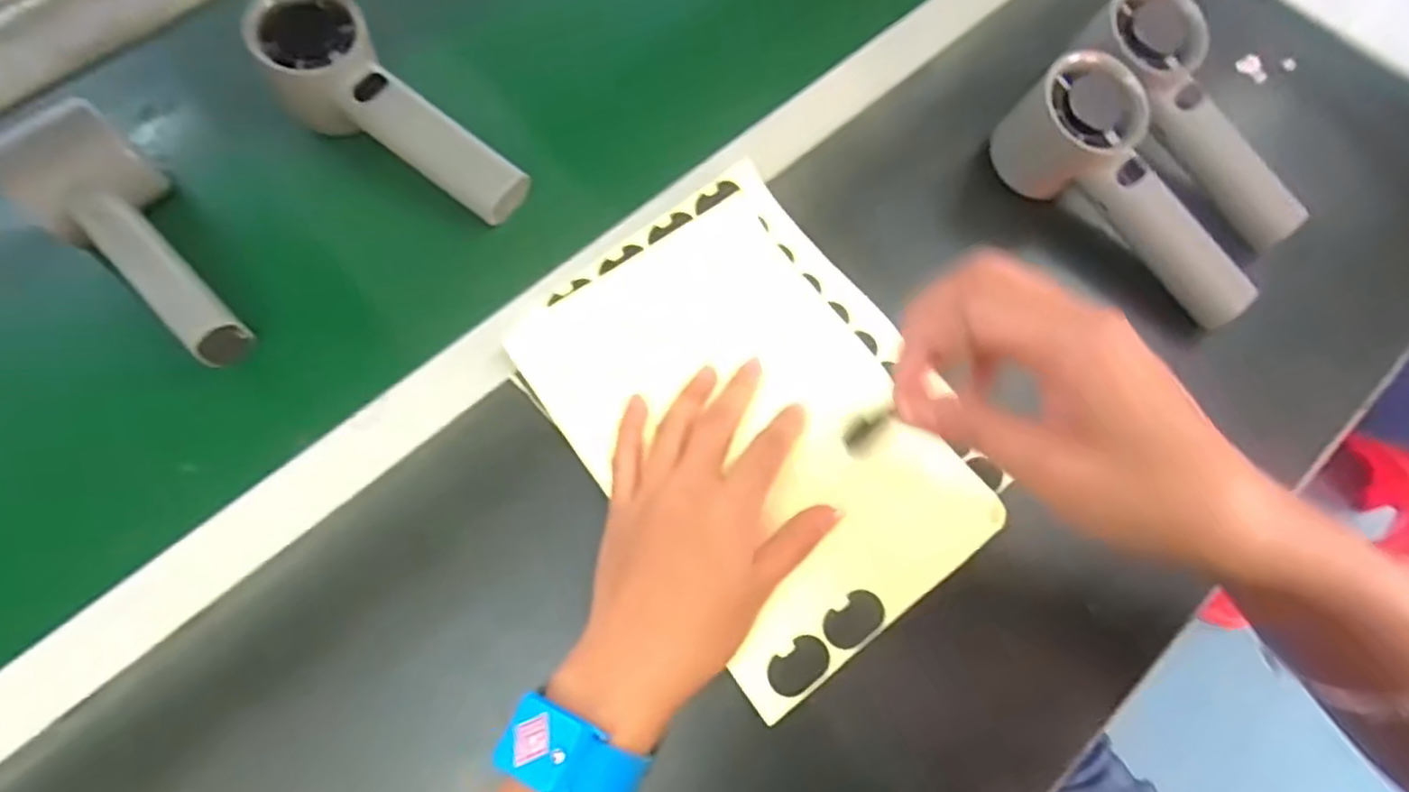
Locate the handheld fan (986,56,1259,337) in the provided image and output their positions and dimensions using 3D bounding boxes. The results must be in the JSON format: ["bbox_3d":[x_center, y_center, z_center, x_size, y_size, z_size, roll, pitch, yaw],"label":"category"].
[{"bbox_3d":[0.226,-0.106,0.373,0.046,0.058,0.156,-39,76,-14],"label":"handheld fan"}]

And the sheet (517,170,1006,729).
[{"bbox_3d":[0.028,0.007,0.354,0.169,0.011,0.226,-36,76,-14],"label":"sheet"}]

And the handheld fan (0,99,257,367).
[{"bbox_3d":[-0.274,-0.078,0.353,0.140,0.052,0.054,39,73,13],"label":"handheld fan"}]

